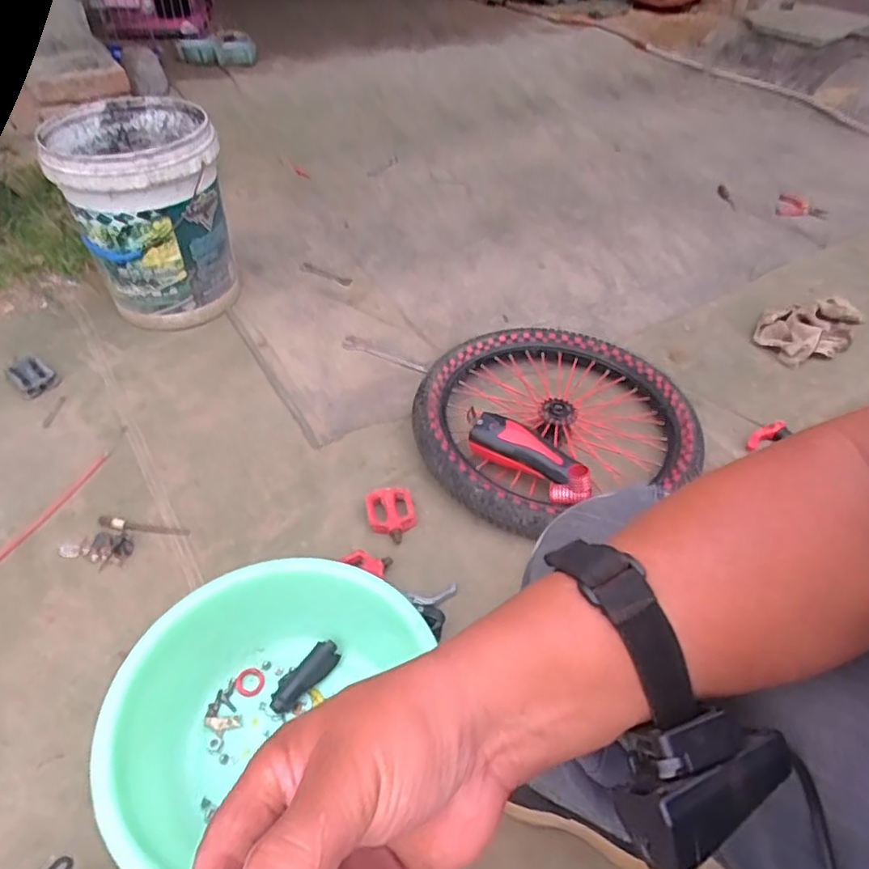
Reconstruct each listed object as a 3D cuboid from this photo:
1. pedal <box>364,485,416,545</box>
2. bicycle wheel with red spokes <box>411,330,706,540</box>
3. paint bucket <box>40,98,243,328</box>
[{"bbox_3d":[-0.068,0.126,0.985,0.075,0.026,0.104,-8,45,-13],"label":"pedal"},{"bbox_3d":[0.202,-0.025,1.120,0.454,0.098,0.438,2,44,-2],"label":"bicycle wheel with red spokes"},{"bbox_3d":[-0.589,-0.441,1.291,0.282,0.376,0.296,-21,49,-22],"label":"paint bucket"}]

